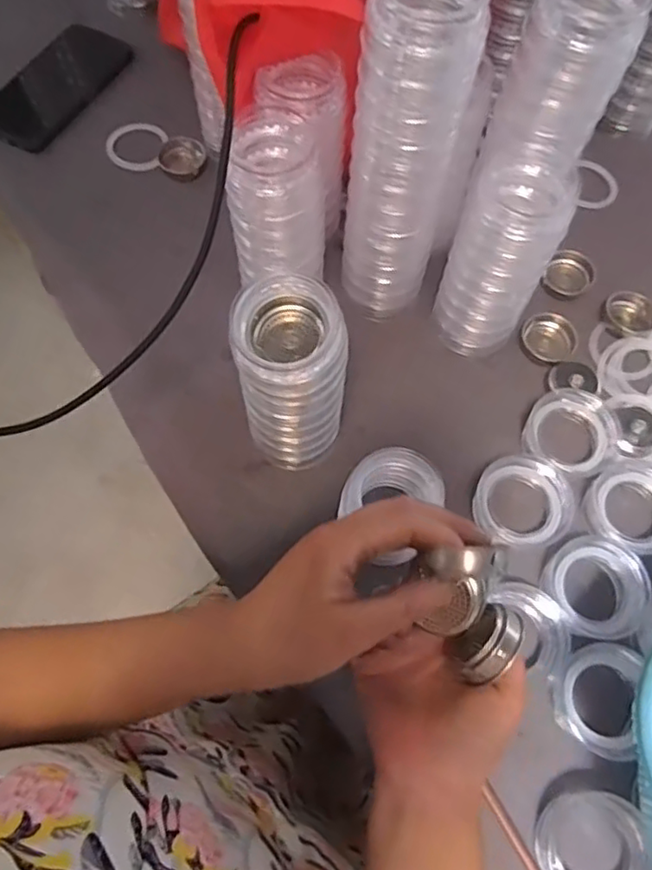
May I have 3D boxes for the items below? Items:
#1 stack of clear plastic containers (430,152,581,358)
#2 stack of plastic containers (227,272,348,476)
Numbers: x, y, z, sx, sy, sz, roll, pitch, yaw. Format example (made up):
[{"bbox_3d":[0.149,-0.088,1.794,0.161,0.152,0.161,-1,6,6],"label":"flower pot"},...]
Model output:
[{"bbox_3d":[0.129,-0.129,0.475,0.067,0.153,0.067,23,69,8],"label":"stack of clear plastic containers"},{"bbox_3d":[-0.021,-0.034,0.423,0.066,0.169,0.056,7,68,2],"label":"stack of plastic containers"}]

